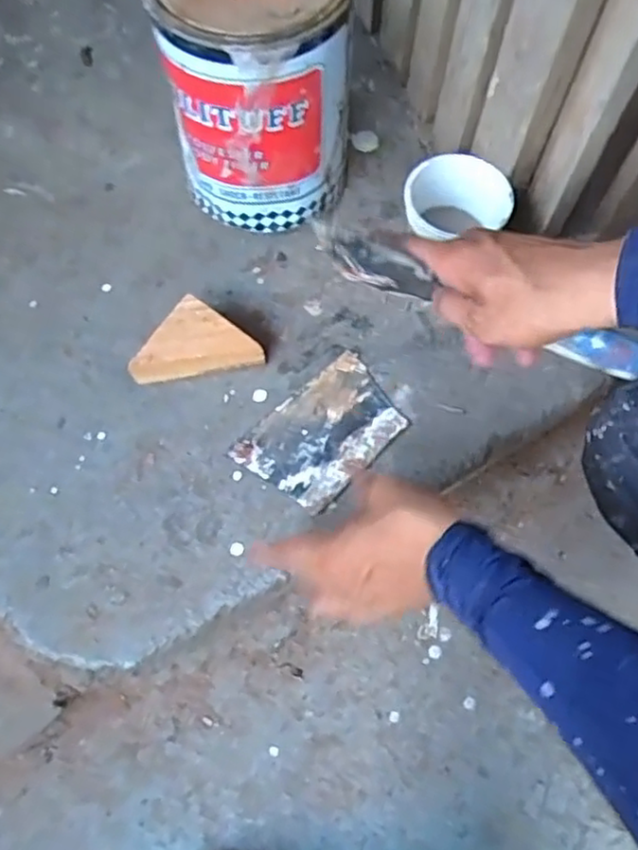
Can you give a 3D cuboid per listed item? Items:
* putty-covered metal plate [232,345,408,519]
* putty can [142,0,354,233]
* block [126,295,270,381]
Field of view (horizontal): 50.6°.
[{"bbox_3d":[0.006,0.007,0.602,0.140,0.004,0.095,-43,74,-12],"label":"putty-covered metal plate"},{"bbox_3d":[-0.052,-0.297,0.610,0.151,0.217,0.151,1,65,-2],"label":"putty can"},{"bbox_3d":[-0.108,-0.056,0.603,0.086,0.047,0.082,34,68,13],"label":"block"}]

